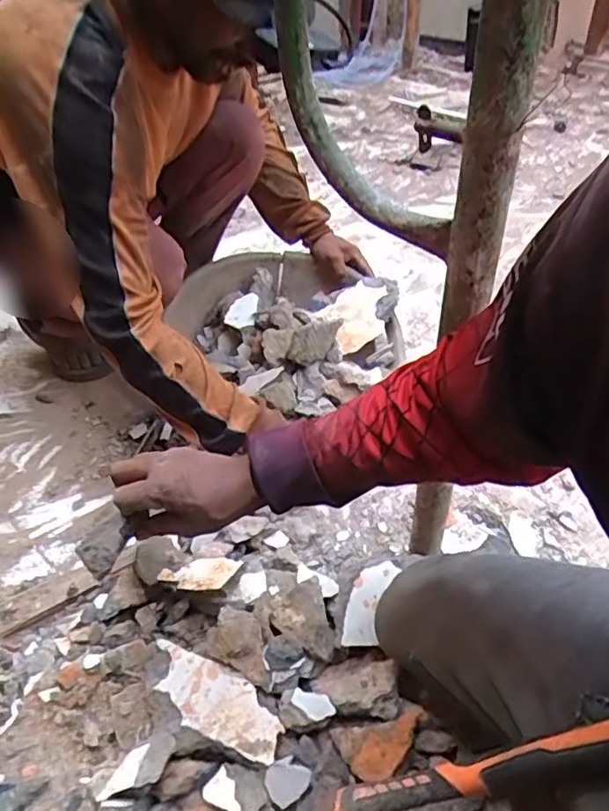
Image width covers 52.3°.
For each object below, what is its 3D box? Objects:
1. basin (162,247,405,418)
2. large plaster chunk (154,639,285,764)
[{"bbox_3d":[-0.013,-0.132,1.052,0.337,0.107,0.353,-2,43,2],"label":"basin"},{"bbox_3d":[-0.096,0.315,0.659,0.154,0.030,0.067,15,46,19],"label":"large plaster chunk"}]

